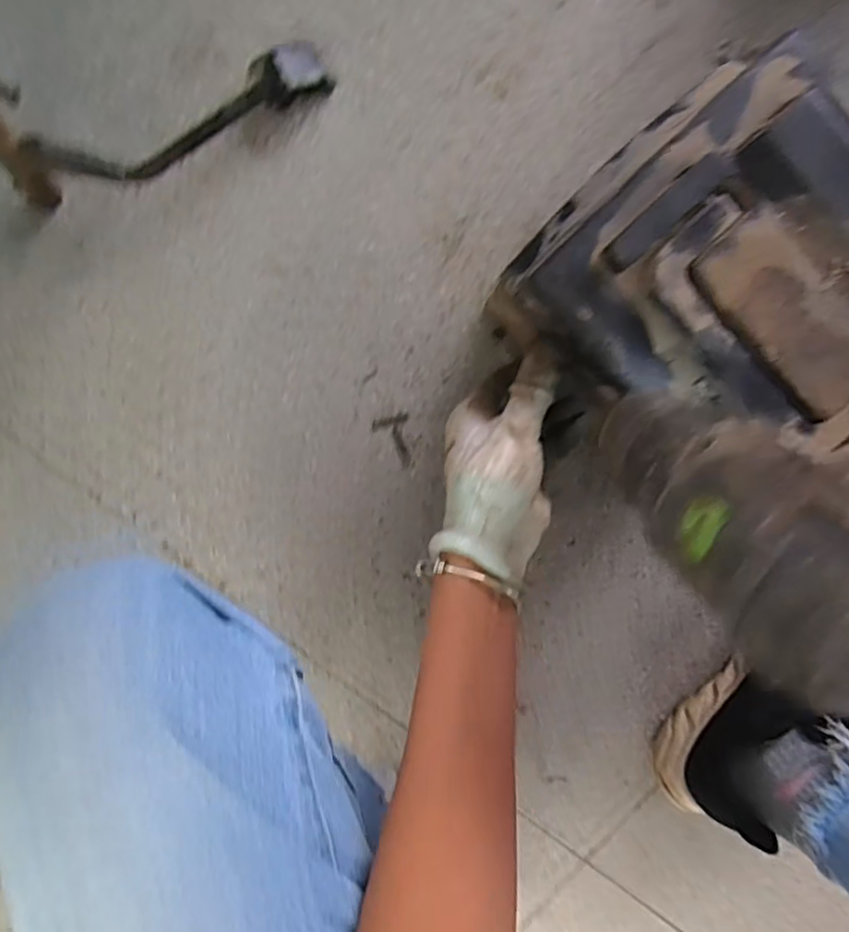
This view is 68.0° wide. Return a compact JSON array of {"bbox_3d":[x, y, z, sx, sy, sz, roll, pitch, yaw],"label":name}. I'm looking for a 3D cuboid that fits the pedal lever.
[{"bbox_3d":[-0.157,-0.229,0.416,0.196,0.024,0.039,-24,98,1],"label":"pedal lever"}]

